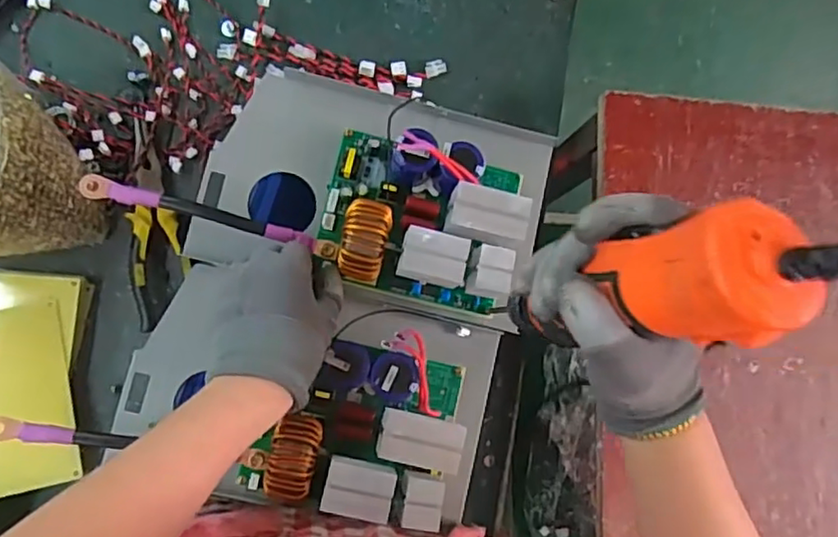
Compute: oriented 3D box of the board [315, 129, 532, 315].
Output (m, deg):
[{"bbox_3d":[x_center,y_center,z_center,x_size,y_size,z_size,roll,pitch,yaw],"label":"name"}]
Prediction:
[{"bbox_3d":[0.002,-0.040,0.484,0.149,0.071,0.121,13,82,-3],"label":"board"}]

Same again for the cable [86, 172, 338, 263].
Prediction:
[{"bbox_3d":[-0.154,-0.039,0.485,0.189,0.030,0.018,15,81,-8],"label":"cable"}]

